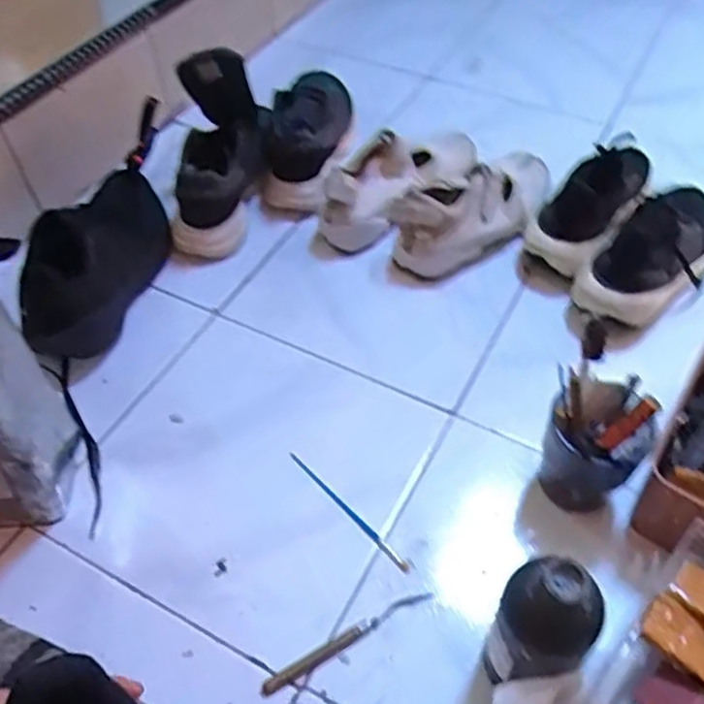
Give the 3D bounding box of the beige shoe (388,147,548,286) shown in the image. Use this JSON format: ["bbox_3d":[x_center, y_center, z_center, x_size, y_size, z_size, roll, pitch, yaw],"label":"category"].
[{"bbox_3d":[0.170,-0.184,0.871,0.263,0.088,0.078,-35,58,-27],"label":"beige shoe"}]

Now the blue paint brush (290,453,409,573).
[{"bbox_3d":[-0.004,0.149,0.656,0.009,0.006,0.159,-35,57,-26],"label":"blue paint brush"}]

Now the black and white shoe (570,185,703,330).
[{"bbox_3d":[0.373,-0.130,0.822,0.099,0.101,0.270,36,58,27],"label":"black and white shoe"}]

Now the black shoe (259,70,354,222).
[{"bbox_3d":[-0.064,-0.329,1.003,0.103,0.103,0.298,6,49,5],"label":"black shoe"}]

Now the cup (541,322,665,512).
[{"bbox_3d":[0.214,0.074,0.610,0.086,0.156,0.092,0,49,0],"label":"cup"}]

